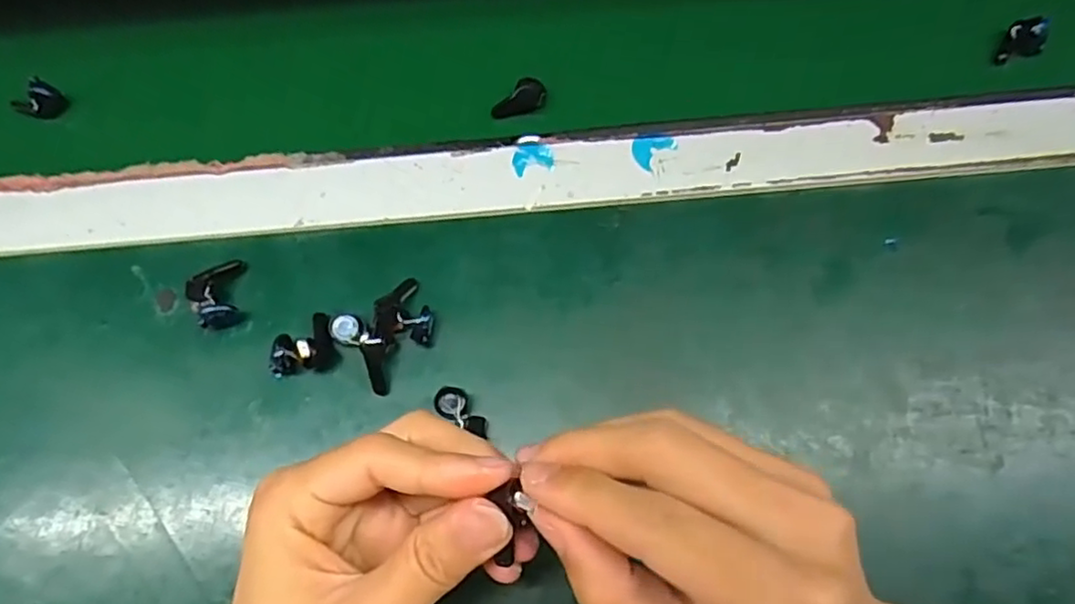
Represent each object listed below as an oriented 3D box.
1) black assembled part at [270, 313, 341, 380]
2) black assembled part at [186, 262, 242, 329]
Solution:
[{"bbox_3d":[-0.117,0.020,0.321,0.030,0.019,0.026,-14,69,-3],"label":"black assembled part"},{"bbox_3d":[-0.163,-0.004,0.331,0.021,0.016,0.034,-8,69,-1],"label":"black assembled part"}]

